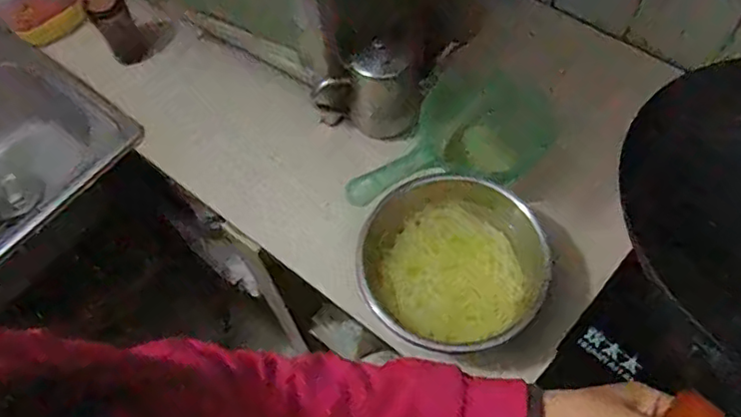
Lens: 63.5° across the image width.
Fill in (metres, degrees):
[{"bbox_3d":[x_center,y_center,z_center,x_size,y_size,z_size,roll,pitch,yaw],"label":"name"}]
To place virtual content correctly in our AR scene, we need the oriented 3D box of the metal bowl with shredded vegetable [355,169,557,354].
[{"bbox_3d":[0.101,0.061,0.718,0.208,0.069,0.198,-2,62,3],"label":"metal bowl with shredded vegetable"}]

